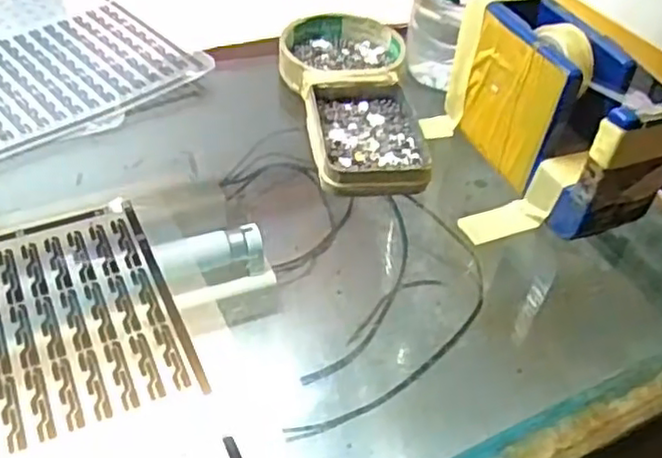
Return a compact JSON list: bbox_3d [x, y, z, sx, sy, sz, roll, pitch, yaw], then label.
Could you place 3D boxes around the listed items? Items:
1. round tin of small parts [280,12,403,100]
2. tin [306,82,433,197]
[{"bbox_3d":[0.008,-0.115,0.444,0.079,0.018,0.088,12,44,5],"label":"round tin of small parts"},{"bbox_3d":[0.021,-0.055,0.389,0.066,0.016,0.090,1,44,-7],"label":"tin"}]

